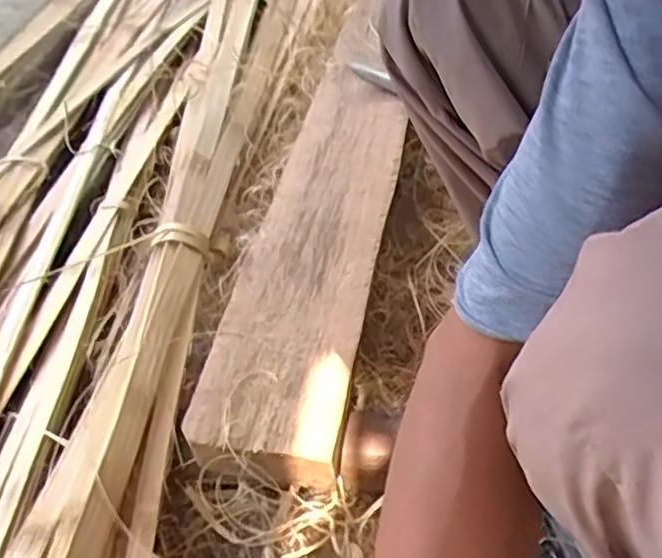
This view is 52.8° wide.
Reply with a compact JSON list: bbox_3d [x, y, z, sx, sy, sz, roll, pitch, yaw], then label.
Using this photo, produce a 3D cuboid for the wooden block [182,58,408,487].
[{"bbox_3d":[-0.008,-0.058,0.700,0.124,0.031,0.548,7,49,10],"label":"wooden block"}]

